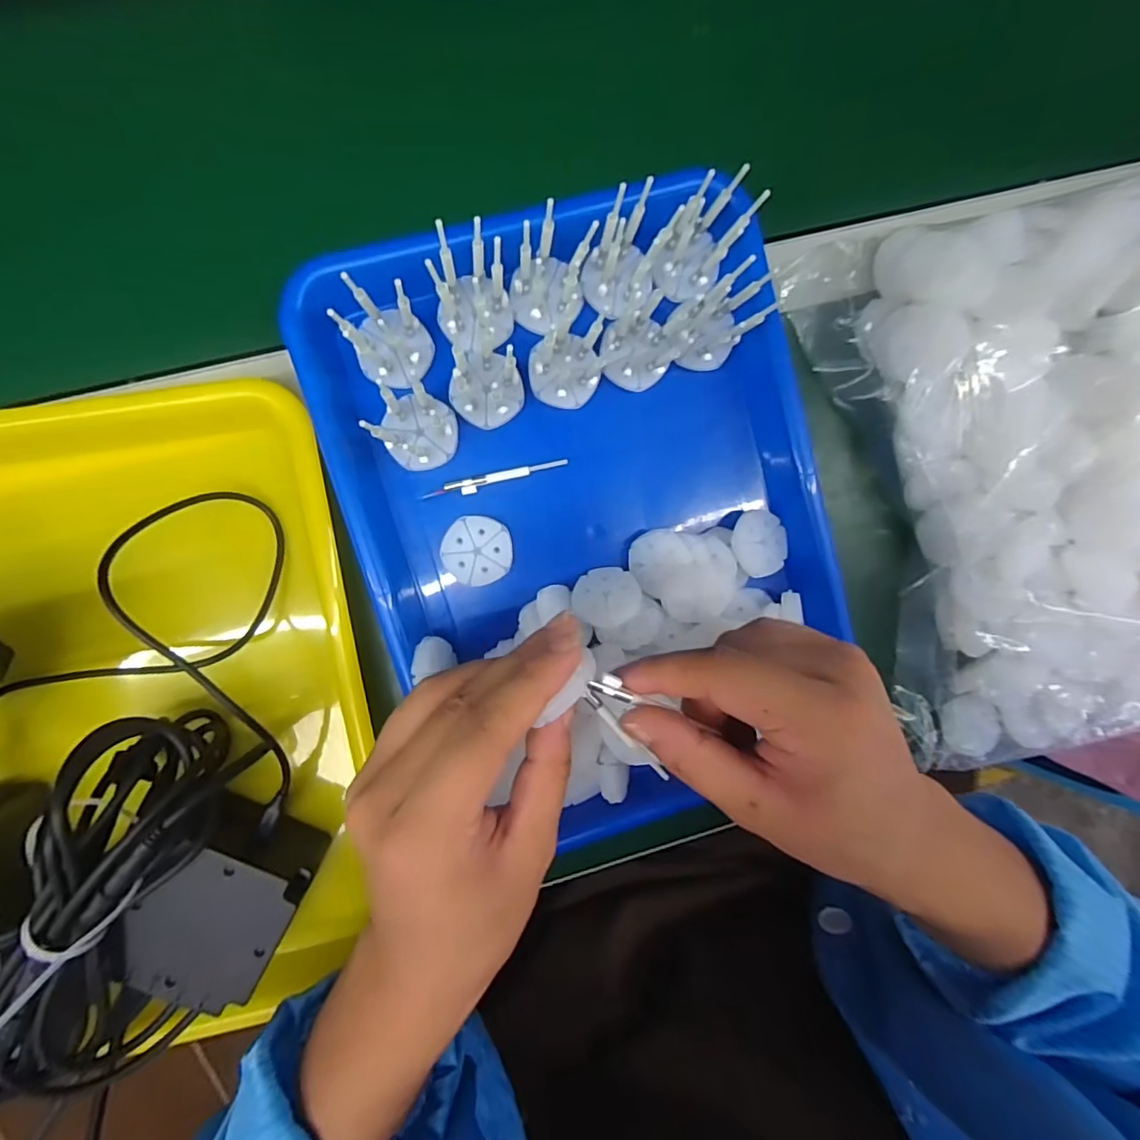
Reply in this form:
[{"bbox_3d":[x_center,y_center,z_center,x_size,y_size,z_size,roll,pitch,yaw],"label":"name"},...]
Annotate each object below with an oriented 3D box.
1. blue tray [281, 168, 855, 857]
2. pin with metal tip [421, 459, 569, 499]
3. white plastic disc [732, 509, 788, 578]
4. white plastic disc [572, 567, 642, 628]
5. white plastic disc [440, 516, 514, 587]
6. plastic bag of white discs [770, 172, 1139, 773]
[{"bbox_3d":[0.011,-0.032,0.316,0.253,0.055,0.313,-14,97,-6],"label":"blue tray"},{"bbox_3d":[-0.041,-0.050,0.311,0.081,0.004,0.008,-14,97,-6],"label":"pin with metal tip"},{"bbox_3d":[0.110,-0.015,0.322,0.037,0.004,0.037,1,86,-20],"label":"white plastic disc"},{"bbox_3d":[0.020,0.014,0.310,0.037,0.004,0.037,-4,55,2],"label":"white plastic disc"},{"bbox_3d":[-0.051,-0.010,0.310,0.037,0.004,0.038,-7,96,-7],"label":"white plastic disc"},{"bbox_3d":[0.384,-0.084,0.312,0.418,0.125,0.330,-20,98,-5],"label":"plastic bag of white discs"}]

